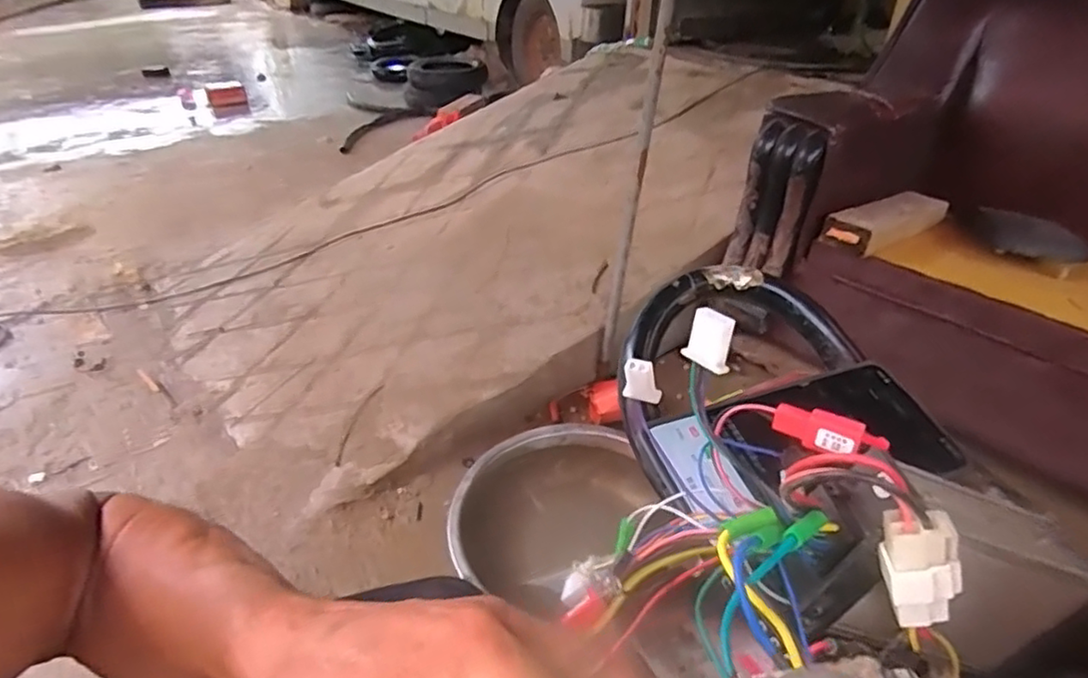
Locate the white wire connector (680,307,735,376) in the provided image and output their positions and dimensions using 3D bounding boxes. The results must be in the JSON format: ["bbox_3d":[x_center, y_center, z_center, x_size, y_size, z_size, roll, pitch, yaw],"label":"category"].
[{"bbox_3d":[0.061,0.000,0.232,0.017,0.021,0.008,29,42,34],"label":"white wire connector"}]

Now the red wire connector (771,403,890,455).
[{"bbox_3d":[0.100,0.033,0.224,0.037,0.013,0.009,22,38,27],"label":"red wire connector"}]

